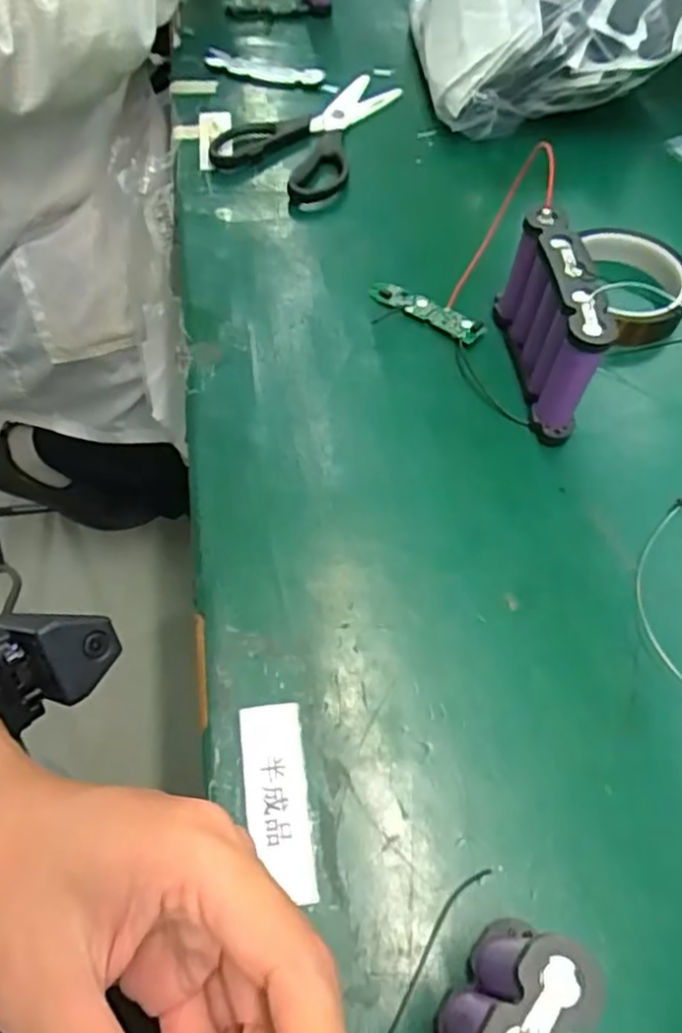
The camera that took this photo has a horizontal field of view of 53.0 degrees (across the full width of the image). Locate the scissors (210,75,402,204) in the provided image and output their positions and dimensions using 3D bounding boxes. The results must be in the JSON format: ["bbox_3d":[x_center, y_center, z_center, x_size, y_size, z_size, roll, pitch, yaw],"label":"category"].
[{"bbox_3d":[-0.033,-0.313,0.555,0.111,0.018,0.174,19,61,10],"label":"scissors"}]

